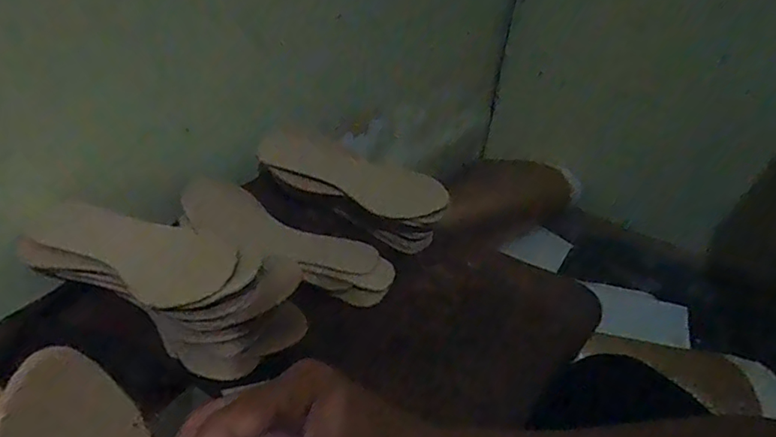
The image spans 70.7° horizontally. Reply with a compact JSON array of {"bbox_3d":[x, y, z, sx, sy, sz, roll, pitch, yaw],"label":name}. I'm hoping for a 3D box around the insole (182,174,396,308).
[{"bbox_3d":[-0.110,0.021,0.578,0.242,0.038,0.082,20,39,18],"label":"insole"}]

